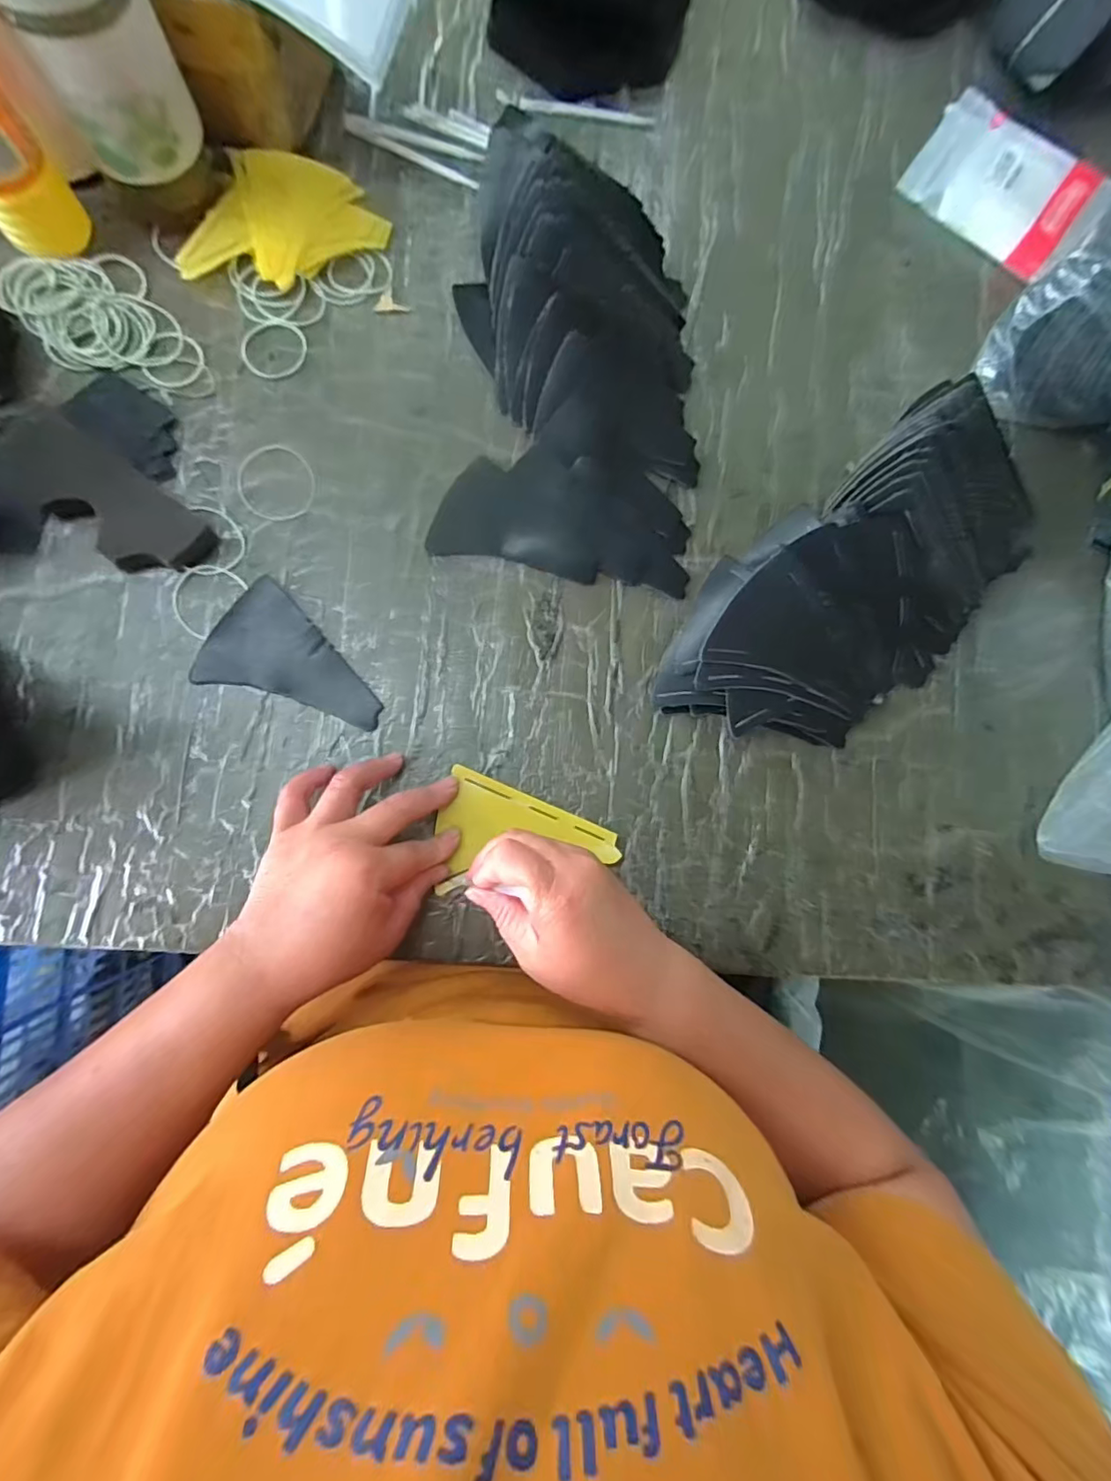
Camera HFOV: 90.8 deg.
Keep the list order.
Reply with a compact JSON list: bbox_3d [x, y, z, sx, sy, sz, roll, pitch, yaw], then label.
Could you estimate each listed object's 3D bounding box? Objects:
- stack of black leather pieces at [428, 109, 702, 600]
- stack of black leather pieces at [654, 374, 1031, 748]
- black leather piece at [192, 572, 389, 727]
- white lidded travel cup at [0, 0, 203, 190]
[{"bbox_3d":[0.019,-0.270,0.399,0.192,0.057,0.316,5,84,-6],"label":"stack of black leather pieces"},{"bbox_3d":[0.223,-0.105,0.401,0.312,0.062,0.160,-40,90,-9],"label":"stack of black leather pieces"},{"bbox_3d":[-0.176,-0.062,0.379,0.122,0.005,0.077,16,83,-5],"label":"black leather piece"},{"bbox_3d":[-0.264,-0.408,0.308,0.073,0.125,0.073,1,84,-6],"label":"white lidded travel cup"}]

